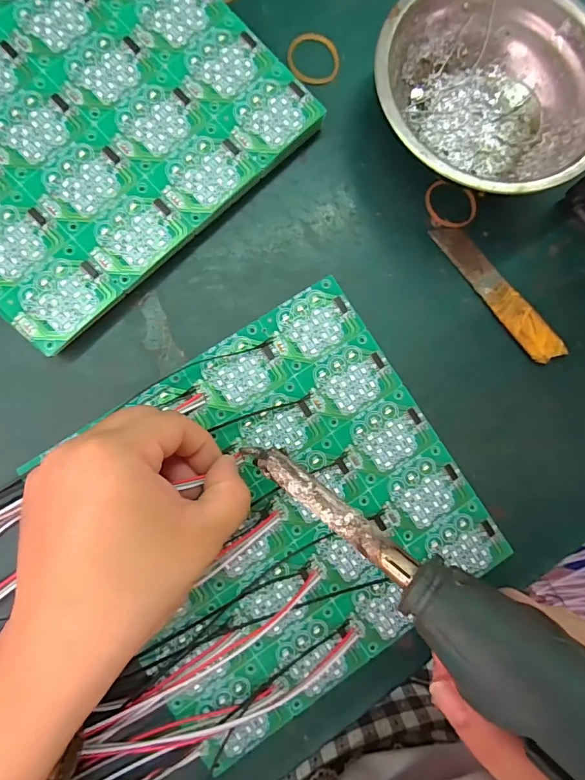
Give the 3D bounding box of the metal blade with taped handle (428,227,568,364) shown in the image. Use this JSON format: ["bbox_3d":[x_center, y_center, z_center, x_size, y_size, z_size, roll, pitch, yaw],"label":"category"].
[{"bbox_3d":[0.121,-0.058,0.248,0.021,0.006,0.101,-41,92,-6],"label":"metal blade with taped handle"}]

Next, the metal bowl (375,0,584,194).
[{"bbox_3d":[0.104,-0.160,0.234,0.120,0.043,0.118,0,87,-6],"label":"metal bowl"}]

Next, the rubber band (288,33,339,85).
[{"bbox_3d":[0.013,-0.196,0.249,0.030,0.004,0.030,-10,88,-6],"label":"rubber band"}]

